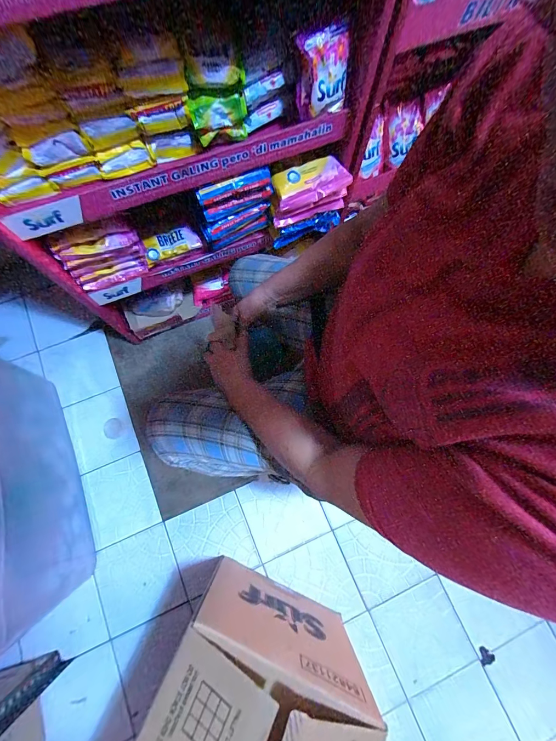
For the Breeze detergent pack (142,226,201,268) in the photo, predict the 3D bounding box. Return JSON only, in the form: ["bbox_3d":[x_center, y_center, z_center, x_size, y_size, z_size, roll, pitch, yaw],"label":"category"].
[{"bbox_3d":[-0.235,-0.281,0.672,0.119,0.030,0.050,-22,77,-7],"label":"Breeze detergent pack"}]

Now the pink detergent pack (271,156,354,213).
[{"bbox_3d":[0.067,-0.371,0.611,0.150,0.046,0.059,-21,77,-7],"label":"pink detergent pack"}]

